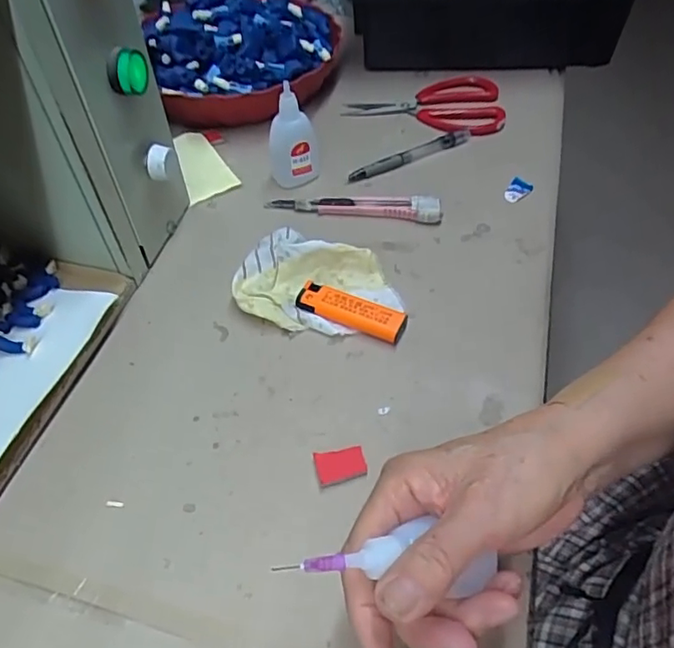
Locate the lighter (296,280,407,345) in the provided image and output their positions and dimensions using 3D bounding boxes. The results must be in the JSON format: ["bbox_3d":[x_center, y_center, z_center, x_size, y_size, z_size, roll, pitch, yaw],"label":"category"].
[{"bbox_3d":[0.010,-0.009,0.417,0.082,0.014,0.023,18,52,15],"label":"lighter"}]

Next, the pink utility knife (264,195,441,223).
[{"bbox_3d":[0.013,-0.104,0.496,0.150,0.020,0.017,7,50,6],"label":"pink utility knife"}]

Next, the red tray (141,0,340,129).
[{"bbox_3d":[-0.106,-0.289,0.618,0.207,0.078,0.190,4,50,4],"label":"red tray"}]

